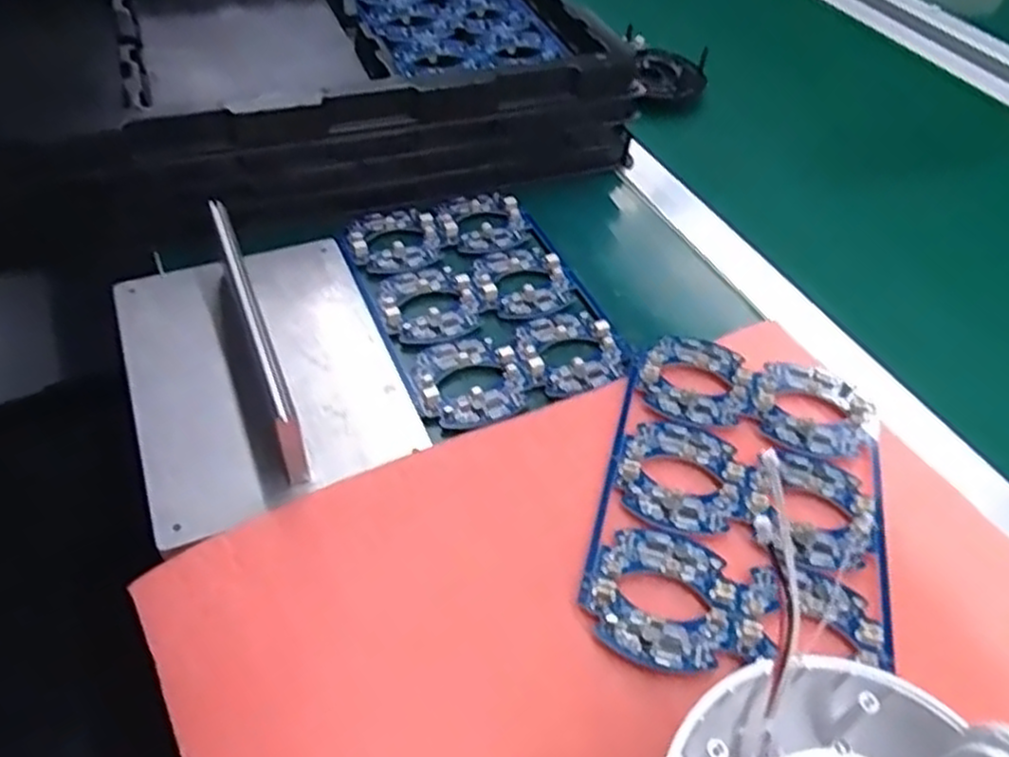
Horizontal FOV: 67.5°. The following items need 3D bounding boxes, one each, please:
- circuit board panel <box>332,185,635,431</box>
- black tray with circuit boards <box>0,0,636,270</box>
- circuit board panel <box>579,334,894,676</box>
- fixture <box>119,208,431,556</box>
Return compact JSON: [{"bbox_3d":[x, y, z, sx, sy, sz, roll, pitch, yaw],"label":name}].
[{"bbox_3d":[-0.018,-0.055,0.489,0.132,0.012,0.194,-17,50,-17],"label":"circuit board panel"},{"bbox_3d":[-0.235,-0.304,0.645,0.507,0.098,0.484,-16,49,-17],"label":"black tray with circuit boards"},{"bbox_3d":[0.121,0.057,0.385,0.134,0.007,0.199,12,47,9],"label":"circuit board panel"},{"bbox_3d":[-0.141,-0.026,0.422,0.143,0.051,0.212,-18,50,-18],"label":"fixture"}]

